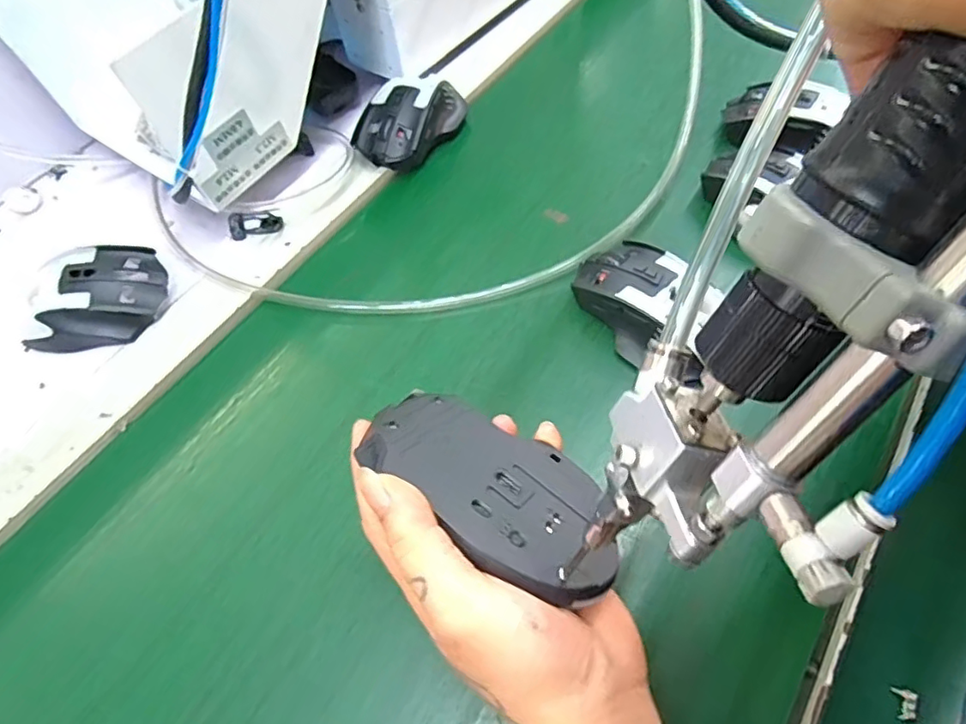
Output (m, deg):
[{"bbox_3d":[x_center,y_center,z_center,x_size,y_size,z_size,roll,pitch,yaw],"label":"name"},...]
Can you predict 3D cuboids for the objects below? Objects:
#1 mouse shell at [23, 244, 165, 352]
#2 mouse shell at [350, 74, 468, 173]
[{"bbox_3d":[-0.282,-0.044,0.418,0.108,0.038,0.068,-18,58,-5],"label":"mouse shell"},{"bbox_3d":[-0.062,-0.209,0.497,0.068,0.045,0.104,24,64,20],"label":"mouse shell"}]

